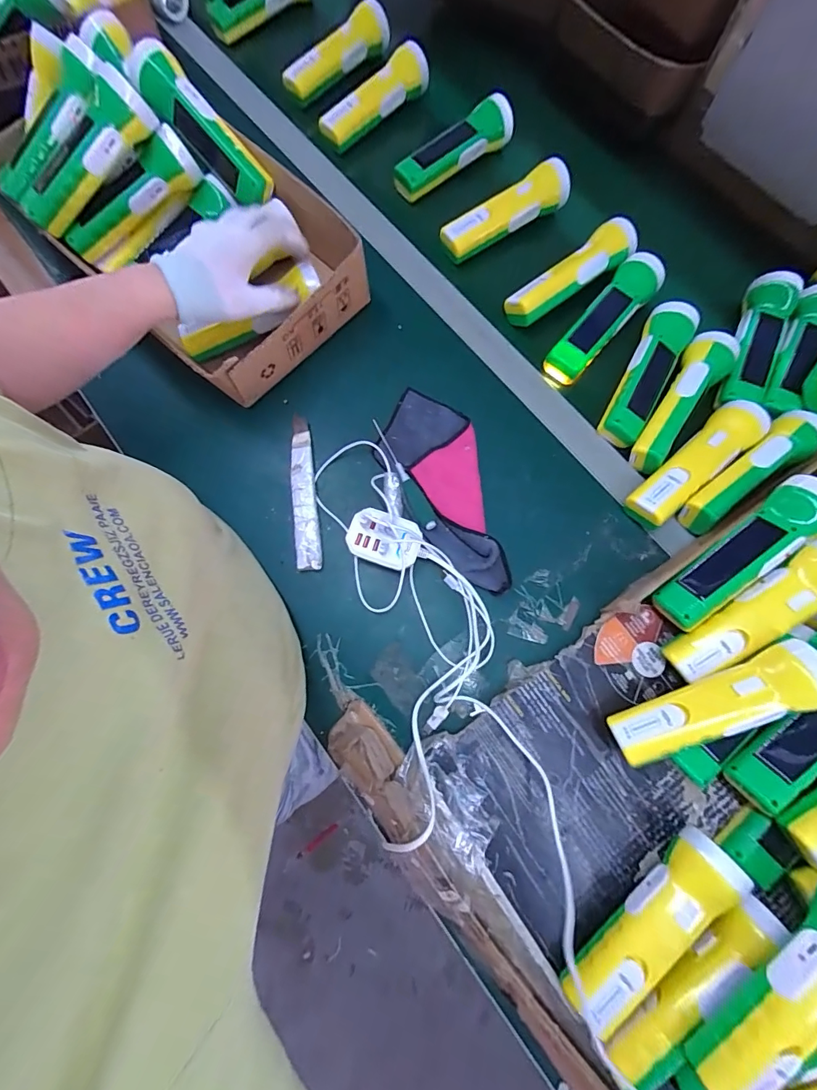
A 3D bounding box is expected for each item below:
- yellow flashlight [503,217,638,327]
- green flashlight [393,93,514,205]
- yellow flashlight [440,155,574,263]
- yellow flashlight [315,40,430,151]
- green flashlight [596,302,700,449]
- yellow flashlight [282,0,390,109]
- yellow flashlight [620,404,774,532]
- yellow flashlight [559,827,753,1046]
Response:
[{"bbox_3d":[0.195,-0.320,0.507,0.173,0.041,0.049,-37,78,-8],"label":"yellow flashlight"},{"bbox_3d":[0.057,-0.518,0.557,0.166,0.041,0.052,-34,78,-7],"label":"green flashlight"},{"bbox_3d":[0.121,-0.417,0.533,0.174,0.039,0.045,-30,78,-6],"label":"yellow flashlight"},{"bbox_3d":[-0.046,-0.607,0.582,0.169,0.044,0.044,-42,79,-9],"label":"yellow flashlight"},{"bbox_3d":[0.265,-0.188,0.479,0.048,0.042,0.170,27,78,7],"label":"green flashlight"},{"bbox_3d":[-0.099,-0.687,0.600,0.050,0.044,0.174,42,80,10],"label":"yellow flashlight"},{"bbox_3d":[0.304,-0.086,0.451,0.175,0.038,0.046,-41,79,-8],"label":"yellow flashlight"},{"bbox_3d":[0.194,0.306,0.344,0.166,0.047,0.050,-41,79,-8],"label":"yellow flashlight"}]

